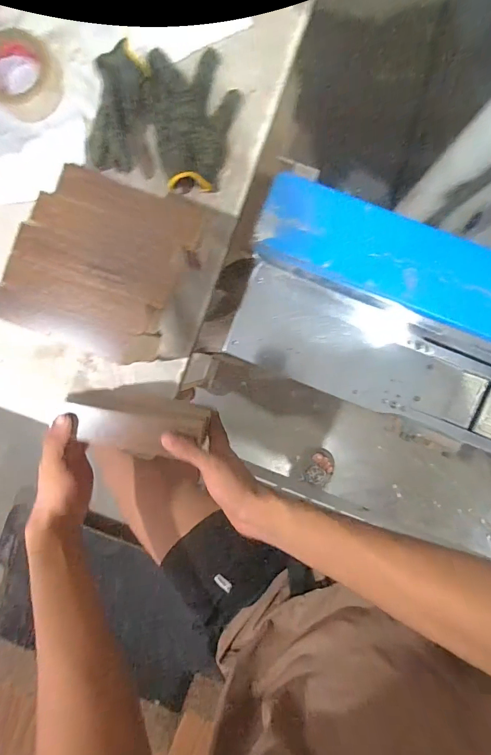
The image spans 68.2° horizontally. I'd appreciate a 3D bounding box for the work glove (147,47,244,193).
[{"bbox_3d":[-0.073,-0.376,0.530,0.127,0.029,0.198,-3,93,2],"label":"work glove"}]

